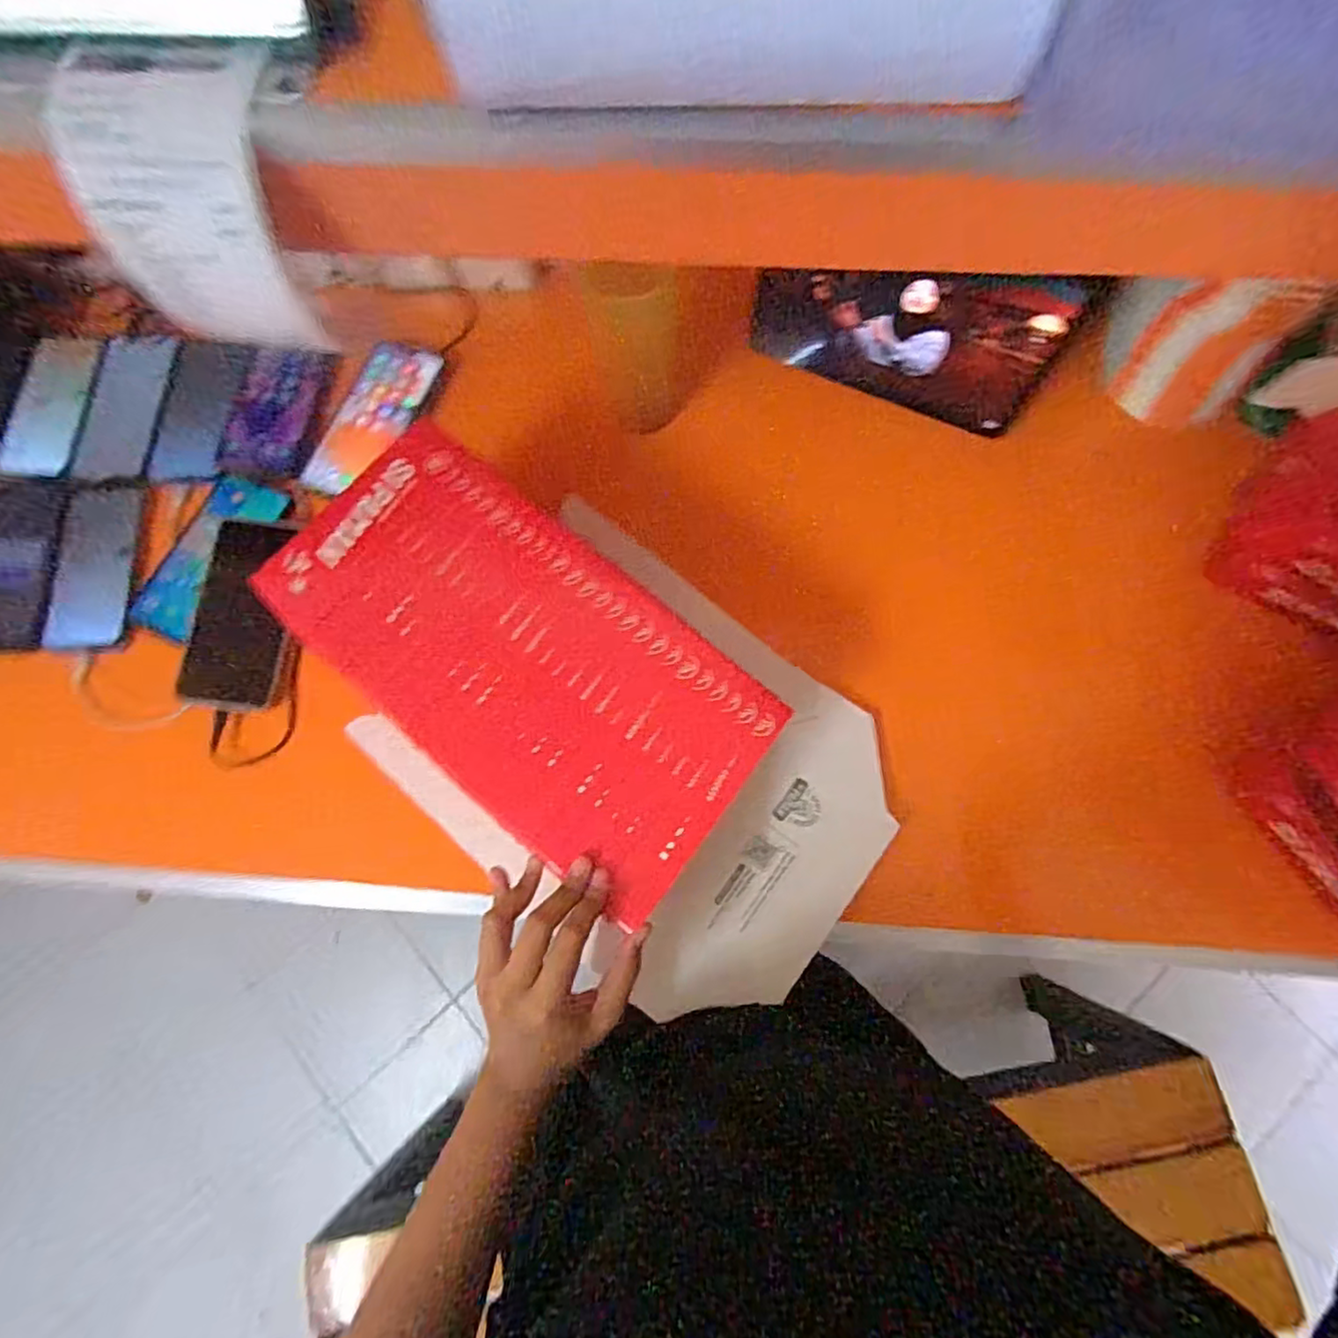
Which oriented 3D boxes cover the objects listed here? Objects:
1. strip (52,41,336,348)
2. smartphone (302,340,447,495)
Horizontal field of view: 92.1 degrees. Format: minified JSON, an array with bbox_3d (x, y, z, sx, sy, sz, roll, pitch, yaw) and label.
[{"bbox_3d":[-0.219,-0.208,0.298,0.080,0.112,0.032,3,53,-8],"label":"strip"},{"bbox_3d":[-0.278,-0.238,0.612,0.077,0.006,0.166,22,78,8],"label":"smartphone"}]

